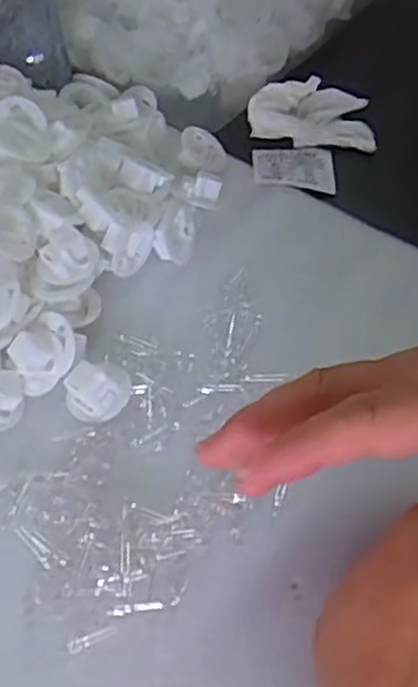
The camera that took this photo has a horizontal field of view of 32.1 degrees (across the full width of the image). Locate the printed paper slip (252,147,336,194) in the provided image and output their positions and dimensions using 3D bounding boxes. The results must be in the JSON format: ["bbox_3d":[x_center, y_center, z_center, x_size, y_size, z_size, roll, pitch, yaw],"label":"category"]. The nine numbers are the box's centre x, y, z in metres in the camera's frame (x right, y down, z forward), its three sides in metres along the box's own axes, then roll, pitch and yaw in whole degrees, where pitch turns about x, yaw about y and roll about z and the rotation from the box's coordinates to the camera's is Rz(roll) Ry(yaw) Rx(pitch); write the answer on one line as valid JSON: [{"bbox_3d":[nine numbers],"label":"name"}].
[{"bbox_3d":[0.056,-0.114,0.474,0.054,0.007,0.041,5,50,-4],"label":"printed paper slip"}]

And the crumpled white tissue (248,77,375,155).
[{"bbox_3d":[0.069,-0.156,0.490,0.083,0.021,0.046,3,56,2],"label":"crumpled white tissue"}]

